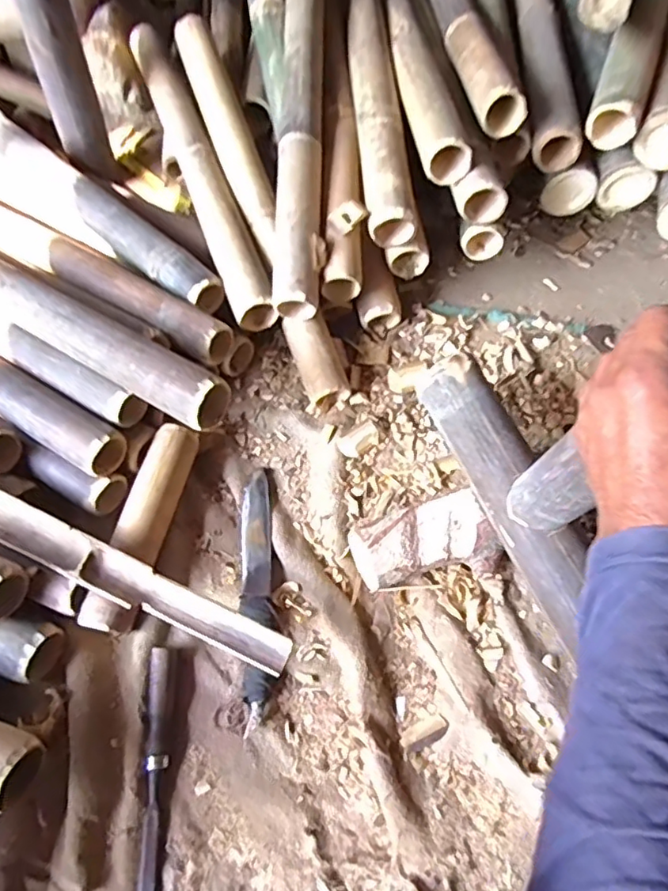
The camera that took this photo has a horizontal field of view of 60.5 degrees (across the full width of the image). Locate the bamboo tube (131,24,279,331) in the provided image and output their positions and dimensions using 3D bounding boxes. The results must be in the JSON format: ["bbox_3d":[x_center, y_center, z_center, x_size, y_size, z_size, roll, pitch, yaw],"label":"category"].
[{"bbox_3d":[-0.206,-0.433,0.857,0.052,0.051,0.633,-19,65,-9],"label":"bamboo tube"}]

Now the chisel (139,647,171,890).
[{"bbox_3d":[-0.168,0.317,0.533,0.022,0.021,0.240,-5,61,-1],"label":"chisel"}]

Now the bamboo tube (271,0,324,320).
[{"bbox_3d":[-0.043,-0.476,0.765,0.063,0.056,0.639,1,78,2],"label":"bamboo tube"}]

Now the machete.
[{"bbox_3d":[-0.084,0.151,0.624,0.037,0.021,0.276,-7,61,-2],"label":"machete"}]

